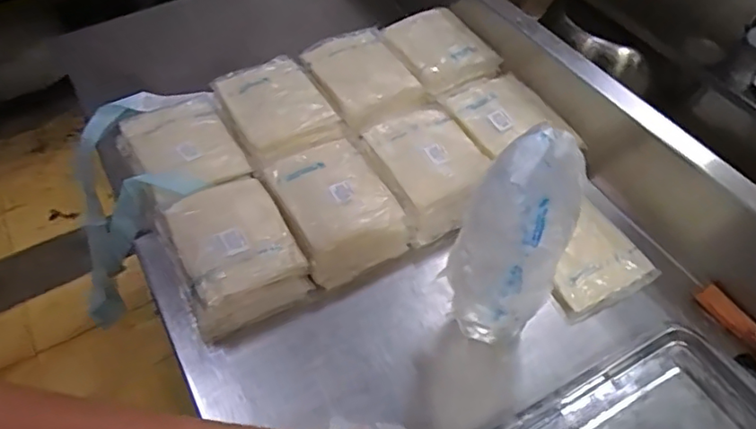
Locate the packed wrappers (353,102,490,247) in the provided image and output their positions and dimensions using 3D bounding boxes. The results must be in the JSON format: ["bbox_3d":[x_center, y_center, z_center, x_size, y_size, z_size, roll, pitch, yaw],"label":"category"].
[{"bbox_3d":[0.069,-0.073,0.853,0.149,0.057,0.205,-20,54,-14],"label":"packed wrappers"}]

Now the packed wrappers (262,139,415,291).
[{"bbox_3d":[-0.060,-0.013,0.805,0.142,0.063,0.191,-22,54,-16],"label":"packed wrappers"}]

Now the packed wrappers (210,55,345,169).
[{"bbox_3d":[-0.162,-0.156,0.910,0.150,0.066,0.206,-25,55,-18],"label":"packed wrappers"}]

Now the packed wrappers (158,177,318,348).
[{"bbox_3d":[-0.195,0.043,0.759,0.148,0.069,0.193,-24,55,-17],"label":"packed wrappers"}]

